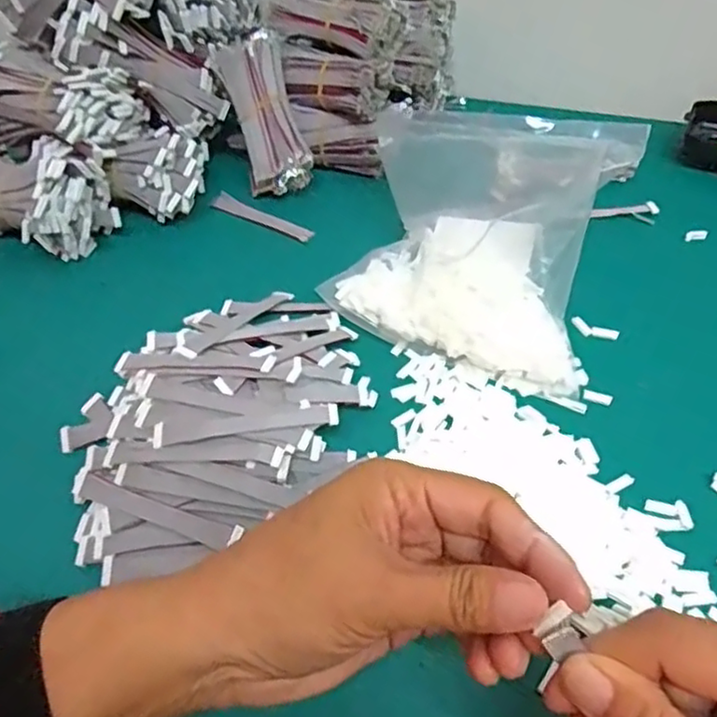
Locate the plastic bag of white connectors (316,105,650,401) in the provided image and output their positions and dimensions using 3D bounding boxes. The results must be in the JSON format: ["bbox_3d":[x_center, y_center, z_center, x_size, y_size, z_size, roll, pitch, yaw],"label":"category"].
[{"bbox_3d":[0.070,-0.083,0.383,0.159,0.070,0.155,19,54,21],"label":"plastic bag of white connectors"}]

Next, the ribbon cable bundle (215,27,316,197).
[{"bbox_3d":[-0.066,-0.170,0.458,0.042,0.105,0.030,-17,8,-8],"label":"ribbon cable bundle"}]

